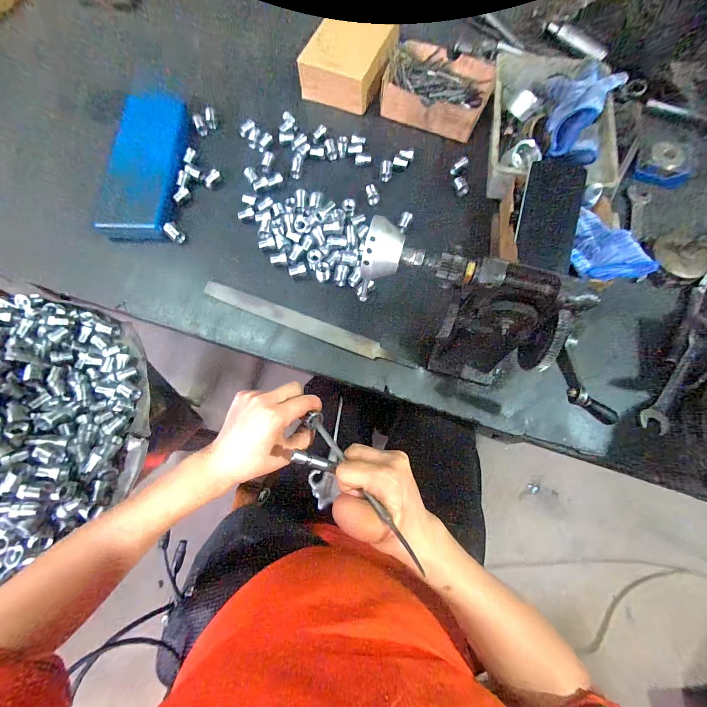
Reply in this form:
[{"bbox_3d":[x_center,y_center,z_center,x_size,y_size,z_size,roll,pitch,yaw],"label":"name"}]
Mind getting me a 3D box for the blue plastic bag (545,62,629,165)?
[{"bbox_3d":[0.320,-0.350,0.456,0.101,0.054,0.151,21,73,5],"label":"blue plastic bag"}]

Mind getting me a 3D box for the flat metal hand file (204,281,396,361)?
[{"bbox_3d":[-0.075,-0.043,0.430,0.267,0.007,0.023,21,73,5],"label":"flat metal hand file"}]

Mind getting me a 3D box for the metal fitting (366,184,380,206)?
[{"bbox_3d":[0.029,-0.244,0.495,0.018,0.013,0.031,-12,73,-6],"label":"metal fitting"}]

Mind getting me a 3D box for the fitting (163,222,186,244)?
[{"bbox_3d":[-0.254,-0.171,0.458,0.016,0.013,0.030,-41,78,-13],"label":"fitting"}]

